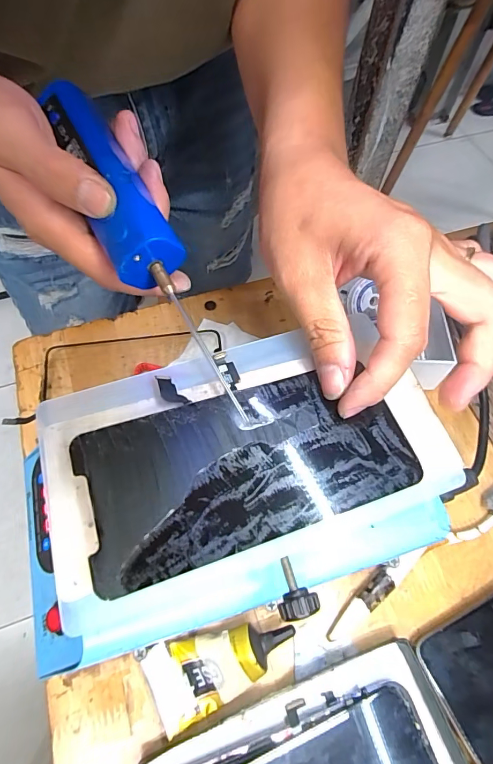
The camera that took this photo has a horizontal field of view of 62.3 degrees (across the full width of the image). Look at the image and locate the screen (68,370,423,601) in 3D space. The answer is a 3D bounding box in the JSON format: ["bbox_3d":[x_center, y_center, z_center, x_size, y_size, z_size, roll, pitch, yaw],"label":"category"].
[{"bbox_3d":[0.002,0.037,0.188,0.146,0.004,0.072,-12,63,-12],"label":"screen"}]

